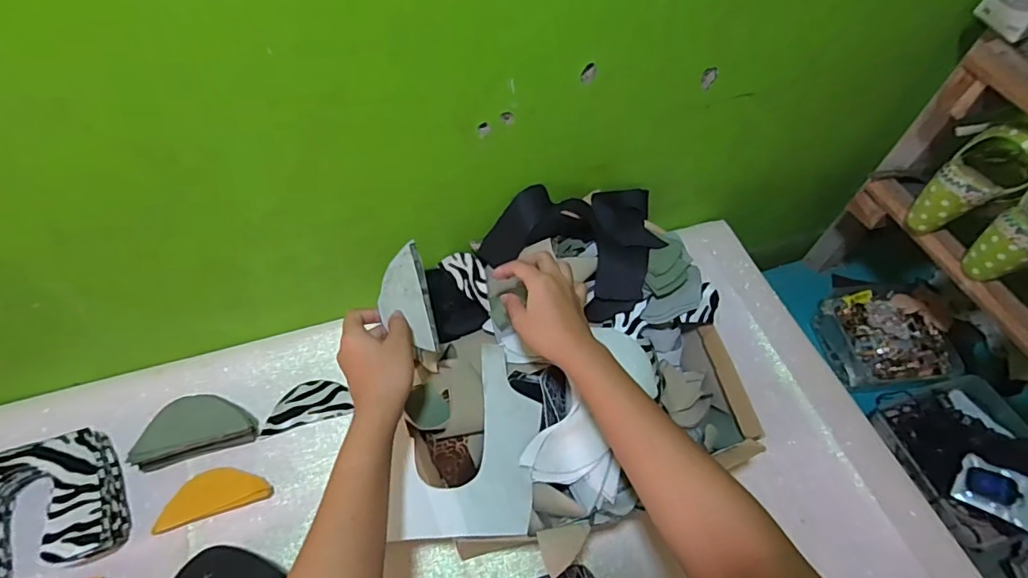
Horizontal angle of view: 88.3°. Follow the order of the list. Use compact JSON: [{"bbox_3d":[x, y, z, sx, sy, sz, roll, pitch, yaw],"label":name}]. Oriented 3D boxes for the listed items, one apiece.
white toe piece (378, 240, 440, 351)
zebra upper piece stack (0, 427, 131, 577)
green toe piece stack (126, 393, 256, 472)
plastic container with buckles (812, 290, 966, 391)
[{"bbox_3d":[-0.106,0.011,0.520,0.052,0.004,0.106,-12,90,-35],"label":"white toe piece"},{"bbox_3d":[-0.480,0.223,0.526,0.153,0.051,0.131,-17,59,-15],"label":"zebra upper piece stack"},{"bbox_3d":[-0.353,0.153,0.587,0.121,0.036,0.058,-15,58,-14],"label":"green toe piece stack"},{"bbox_3d":[0.573,0.079,0.827,0.166,0.068,0.158,-4,56,-7],"label":"plastic container with buckles"}]

